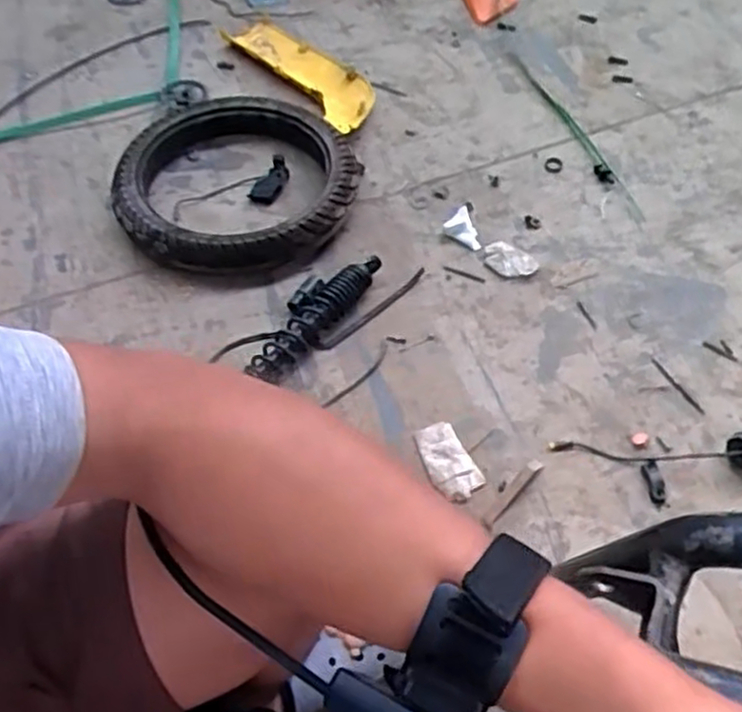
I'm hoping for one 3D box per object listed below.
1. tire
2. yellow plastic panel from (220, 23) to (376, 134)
[{"bbox_3d":[-0.197,-0.260,1.114,0.356,0.079,0.323,-7,57,-3],"label":"tire"},{"bbox_3d":[-0.110,-0.480,1.273,0.130,0.045,0.319,-34,62,-19],"label":"yellow plastic panel"}]

